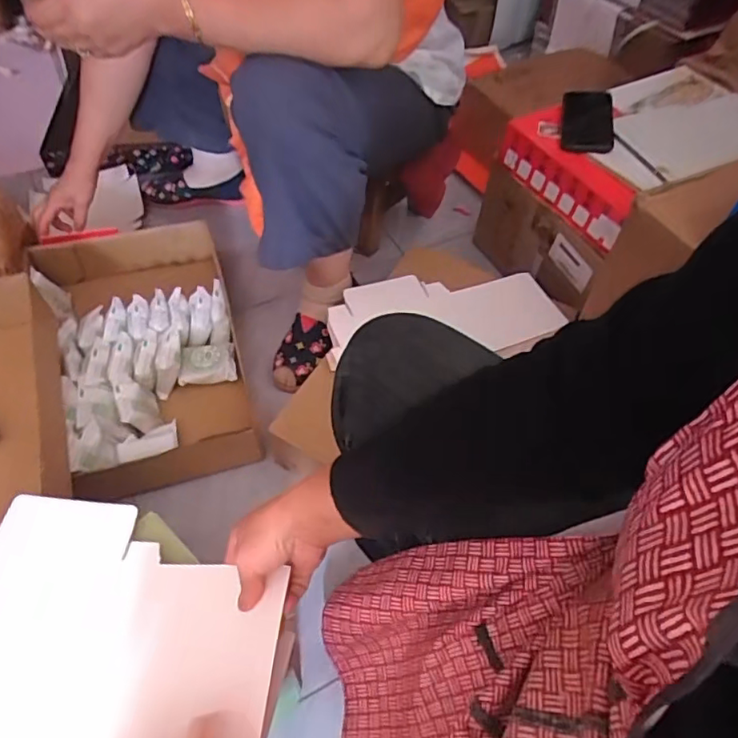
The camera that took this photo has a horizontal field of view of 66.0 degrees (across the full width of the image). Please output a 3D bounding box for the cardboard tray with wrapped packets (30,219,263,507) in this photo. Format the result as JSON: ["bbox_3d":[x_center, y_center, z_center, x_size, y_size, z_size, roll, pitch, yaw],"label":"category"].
[{"bbox_3d":[-0.347,-0.025,0.900,0.271,0.112,0.455,-15,56,-14],"label":"cardboard tray with wrapped packets"}]

